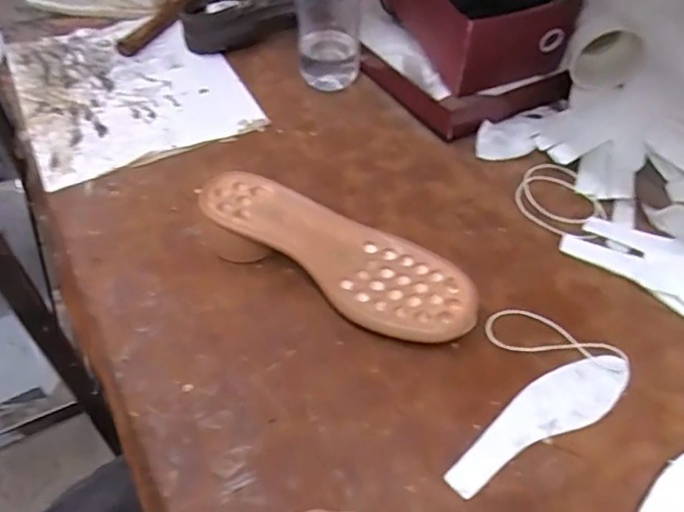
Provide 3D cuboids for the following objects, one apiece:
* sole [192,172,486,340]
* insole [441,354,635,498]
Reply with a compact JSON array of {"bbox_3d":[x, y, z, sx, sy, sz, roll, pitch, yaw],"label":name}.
[{"bbox_3d":[-0.002,-0.006,0.475,0.234,0.050,0.089,23,53,19],"label":"sole"},{"bbox_3d":[0.141,0.114,0.403,0.165,0.005,0.043,-26,54,-20],"label":"insole"}]

